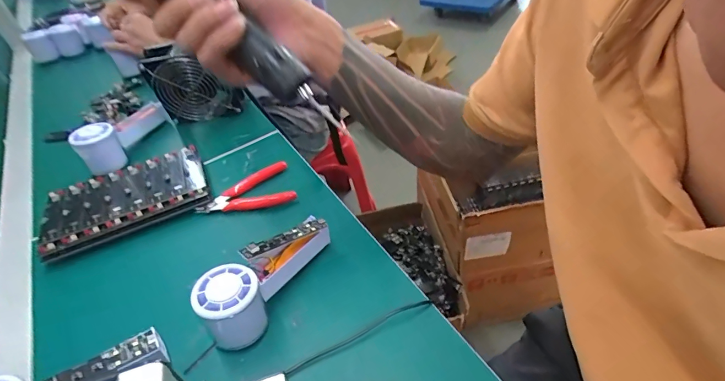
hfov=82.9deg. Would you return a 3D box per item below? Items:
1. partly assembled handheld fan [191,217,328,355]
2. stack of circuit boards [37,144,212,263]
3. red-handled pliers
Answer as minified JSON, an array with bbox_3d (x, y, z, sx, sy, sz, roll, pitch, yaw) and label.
[{"bbox_3d":[-0.093,0.080,0.401,0.059,0.062,0.149,17,49,26],"label":"partly assembled handheld fan"},{"bbox_3d":[-0.299,0.011,0.521,0.192,0.030,0.112,-24,44,-15],"label":"stack of circuit boards"},{"bbox_3d":[-0.146,0.000,0.521,0.119,0.020,0.067,-12,42,-3],"label":"red-handled pliers"}]

